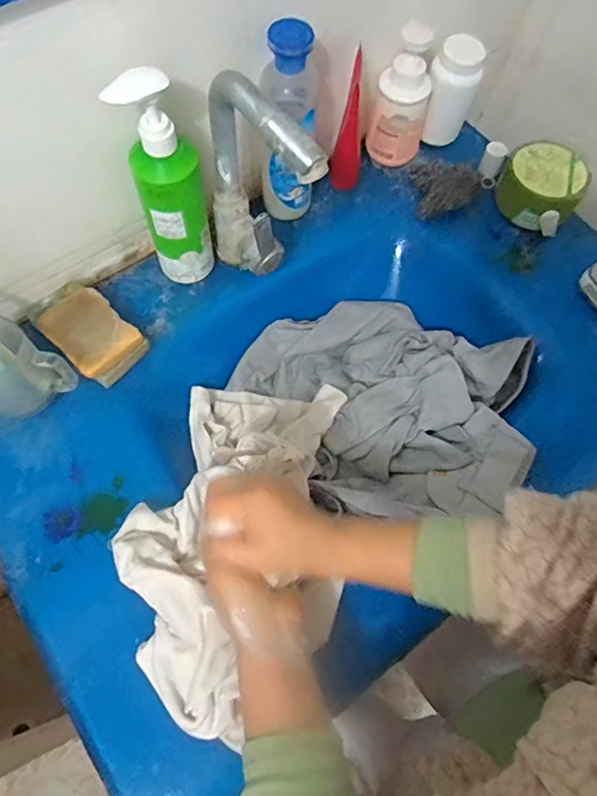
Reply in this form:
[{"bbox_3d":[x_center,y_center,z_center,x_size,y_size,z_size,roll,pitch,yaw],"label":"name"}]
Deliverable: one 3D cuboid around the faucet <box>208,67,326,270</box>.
[{"bbox_3d":[-0.037,-0.180,0.531,0.047,0.261,0.156,-29,71,-13],"label":"faucet"}]

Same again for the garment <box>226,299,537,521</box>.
[{"bbox_3d":[0.097,-0.002,0.637,0.339,0.089,0.270,32,69,11],"label":"garment"}]

